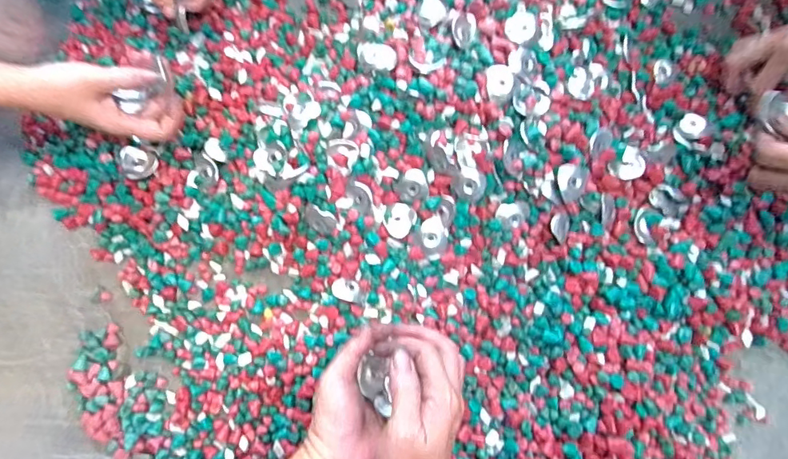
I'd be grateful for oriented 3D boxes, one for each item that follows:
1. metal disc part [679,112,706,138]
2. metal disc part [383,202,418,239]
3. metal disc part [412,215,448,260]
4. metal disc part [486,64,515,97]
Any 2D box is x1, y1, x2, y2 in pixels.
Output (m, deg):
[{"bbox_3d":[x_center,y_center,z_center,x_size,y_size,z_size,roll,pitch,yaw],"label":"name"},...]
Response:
[{"bbox_3d":[0.323,-0.113,0.517,0.023,0.004,0.027,-48,51,24],"label":"metal disc part"},{"bbox_3d":[0.007,-0.010,0.496,0.030,0.004,0.034,43,90,4],"label":"metal disc part"},{"bbox_3d":[0.041,0.008,0.498,0.035,0.010,0.039,36,85,-13],"label":"metal disc part"},{"bbox_3d":[0.108,-0.152,0.487,0.028,0.006,0.034,7,79,3],"label":"metal disc part"}]

